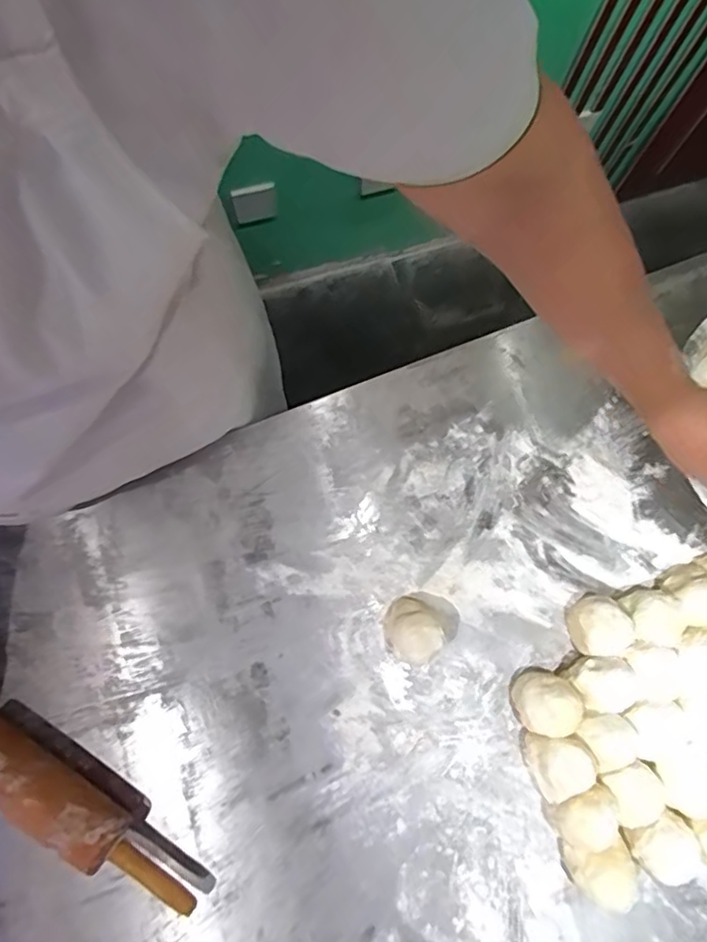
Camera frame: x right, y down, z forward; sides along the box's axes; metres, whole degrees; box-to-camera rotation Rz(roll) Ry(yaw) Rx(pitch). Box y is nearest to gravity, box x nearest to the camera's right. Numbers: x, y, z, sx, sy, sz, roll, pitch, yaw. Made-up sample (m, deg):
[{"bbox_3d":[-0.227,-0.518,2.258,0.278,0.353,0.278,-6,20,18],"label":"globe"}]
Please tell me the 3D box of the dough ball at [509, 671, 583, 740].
[{"bbox_3d":[0.181,0.219,0.550,0.051,0.059,0.052,0,78,-1],"label":"dough ball"}]

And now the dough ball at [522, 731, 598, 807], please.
[{"bbox_3d":[0.189,0.269,0.543,0.050,0.051,0.059,-26,80,-6],"label":"dough ball"}]

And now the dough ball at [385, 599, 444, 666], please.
[{"bbox_3d":[0.055,0.154,0.562,0.047,0.052,0.057,-26,80,-6],"label":"dough ball"}]

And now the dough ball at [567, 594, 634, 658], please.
[{"bbox_3d":[0.238,0.150,0.569,0.050,0.053,0.055,0,78,-1],"label":"dough ball"}]

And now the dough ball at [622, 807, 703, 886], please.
[{"bbox_3d":[0.281,0.340,0.531,0.056,0.049,0.055,0,78,-1],"label":"dough ball"}]

